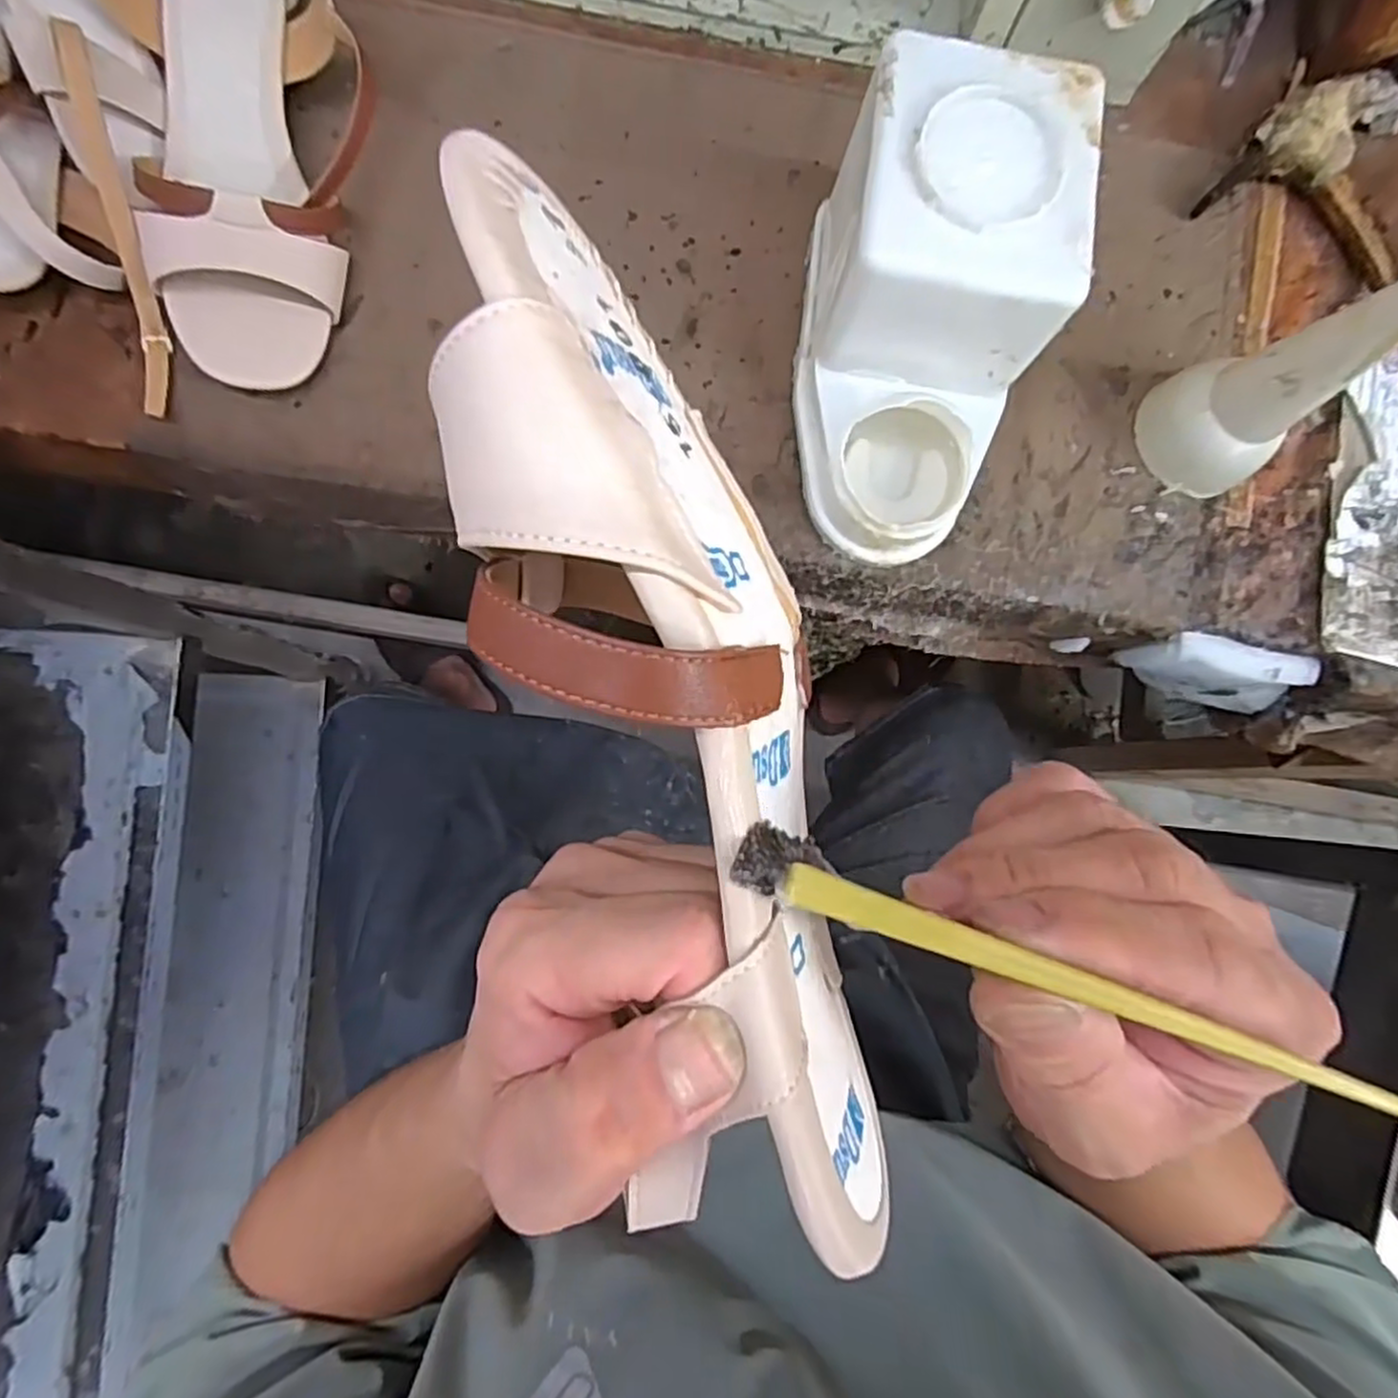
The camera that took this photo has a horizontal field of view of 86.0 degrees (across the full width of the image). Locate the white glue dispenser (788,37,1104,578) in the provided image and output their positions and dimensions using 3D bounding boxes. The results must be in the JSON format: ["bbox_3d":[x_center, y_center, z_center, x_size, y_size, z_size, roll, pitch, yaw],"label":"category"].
[{"bbox_3d":[0.109,-0.179,0.357,0.102,0.105,0.192,6,82,-4],"label":"white glue dispenser"}]

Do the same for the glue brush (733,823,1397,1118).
[{"bbox_3d":[0.067,0.051,0.141,0.126,0.018,0.012,20,81,8],"label":"glue brush"}]

